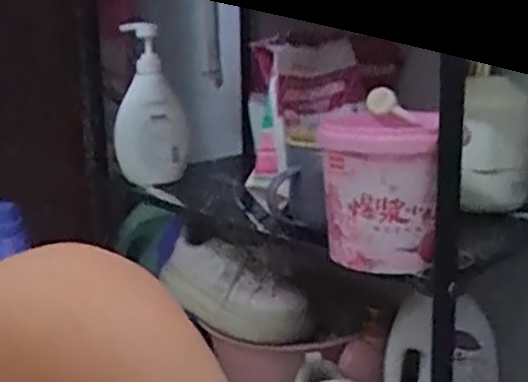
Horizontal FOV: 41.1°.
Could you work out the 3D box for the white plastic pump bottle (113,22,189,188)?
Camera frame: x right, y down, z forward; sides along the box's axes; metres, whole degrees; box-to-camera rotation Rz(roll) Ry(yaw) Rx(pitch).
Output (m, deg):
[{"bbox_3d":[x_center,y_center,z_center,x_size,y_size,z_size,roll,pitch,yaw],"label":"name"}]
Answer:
[{"bbox_3d":[-0.158,-0.118,0.960,0.093,0.209,0.080,-4,13,-14],"label":"white plastic pump bottle"}]

